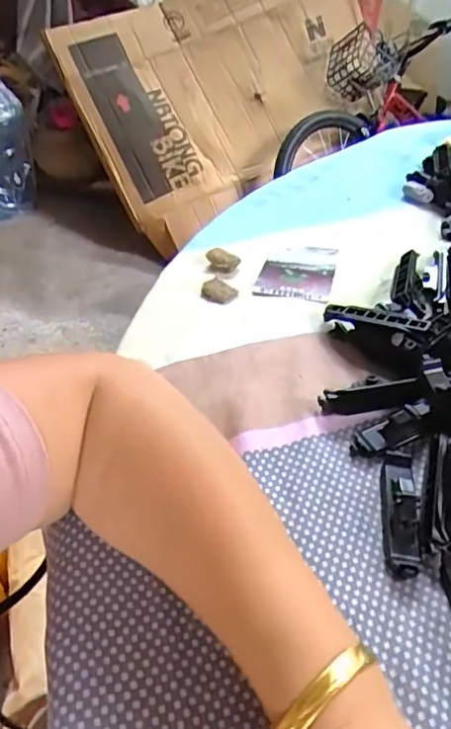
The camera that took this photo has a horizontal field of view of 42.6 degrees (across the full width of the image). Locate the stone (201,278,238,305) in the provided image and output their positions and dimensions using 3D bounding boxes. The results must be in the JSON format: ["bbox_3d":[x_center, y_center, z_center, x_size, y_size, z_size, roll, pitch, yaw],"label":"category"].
[{"bbox_3d":[-0.006,-0.057,0.464,0.020,0.012,0.026,-33,55,-32],"label":"stone"}]

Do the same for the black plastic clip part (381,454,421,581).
[{"bbox_3d":[0.098,0.080,0.320,0.018,0.015,0.077,8,44,5],"label":"black plastic clip part"}]

